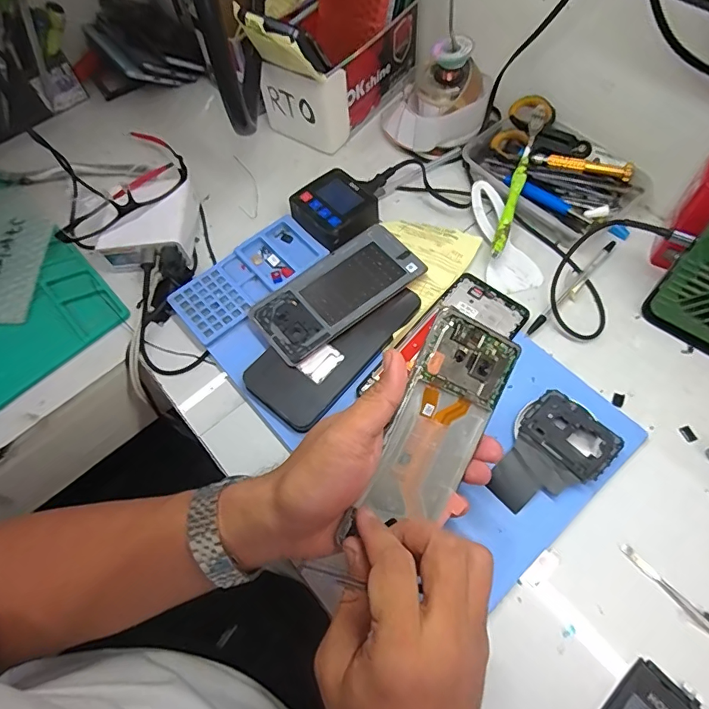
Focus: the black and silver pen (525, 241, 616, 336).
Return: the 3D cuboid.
[{"bbox_3d":[0.207,-0.063,0.446,0.010,0.007,0.139,40,72,22],"label":"black and silver pen"}]

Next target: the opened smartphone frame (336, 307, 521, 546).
[{"bbox_3d":[0.055,0.047,0.310,0.072,0.005,0.141,23,94,-29],"label":"opened smartphone frame"}]

